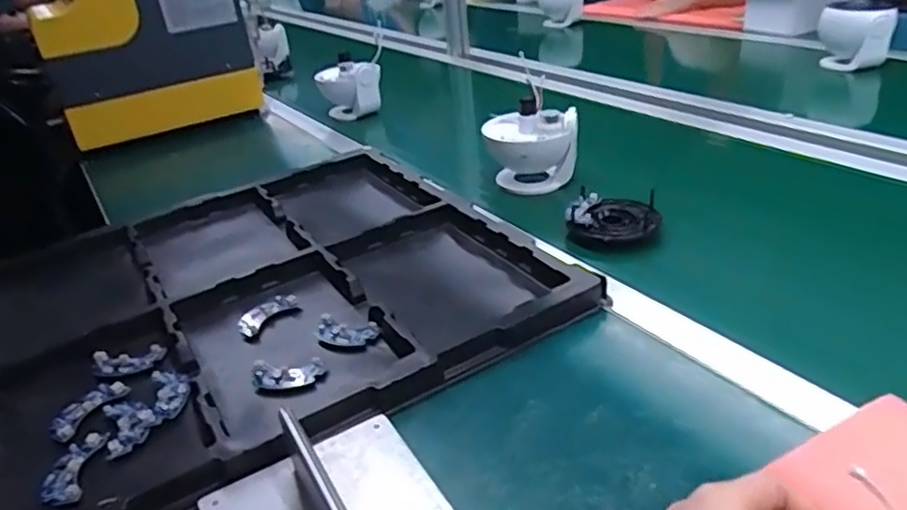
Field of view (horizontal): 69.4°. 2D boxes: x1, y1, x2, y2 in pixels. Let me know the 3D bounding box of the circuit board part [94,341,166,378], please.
[{"bbox_3d":[-0.299,0.097,0.602,0.060,0.015,0.028,-11,29,-6],"label":"circuit board part"}]

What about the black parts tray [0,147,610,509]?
[{"bbox_3d":[-0.220,0.047,0.683,0.545,0.047,0.508,-22,32,-25],"label":"black parts tray"}]

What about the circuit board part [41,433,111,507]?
[{"bbox_3d":[-0.283,0.160,0.487,0.031,0.009,0.065,-8,29,-2],"label":"circuit board part"}]

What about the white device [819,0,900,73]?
[{"bbox_3d":[0.721,-0.395,1.176,0.113,0.108,0.080,8,32,26],"label":"white device"}]

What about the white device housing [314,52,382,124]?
[{"bbox_3d":[-0.188,-0.306,1.186,0.106,0.092,0.068,12,34,32],"label":"white device housing"}]

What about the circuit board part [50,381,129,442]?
[{"bbox_3d":[-0.303,0.125,0.543,0.025,0.009,0.065,11,33,30],"label":"circuit board part"}]

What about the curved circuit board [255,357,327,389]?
[{"bbox_3d":[-0.141,0.103,0.559,0.058,0.020,0.024,-6,29,2],"label":"curved circuit board"}]

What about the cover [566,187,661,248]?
[{"bbox_3d":[0.179,-0.040,0.734,0.097,0.035,0.089,-6,29,3],"label":"cover"}]

